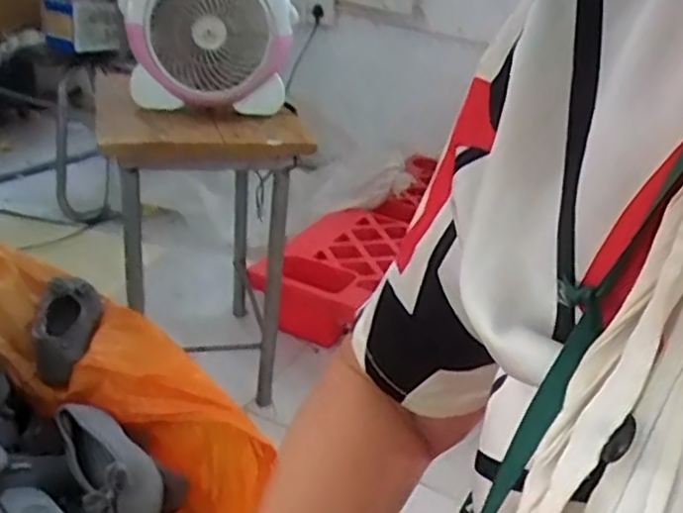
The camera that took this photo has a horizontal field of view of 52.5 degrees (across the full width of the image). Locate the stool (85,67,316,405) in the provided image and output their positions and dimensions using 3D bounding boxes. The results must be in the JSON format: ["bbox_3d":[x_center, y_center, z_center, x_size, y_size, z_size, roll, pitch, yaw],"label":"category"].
[{"bbox_3d":[-0.240,-0.032,1.203,0.315,0.486,0.375,3,27,-8],"label":"stool"}]

